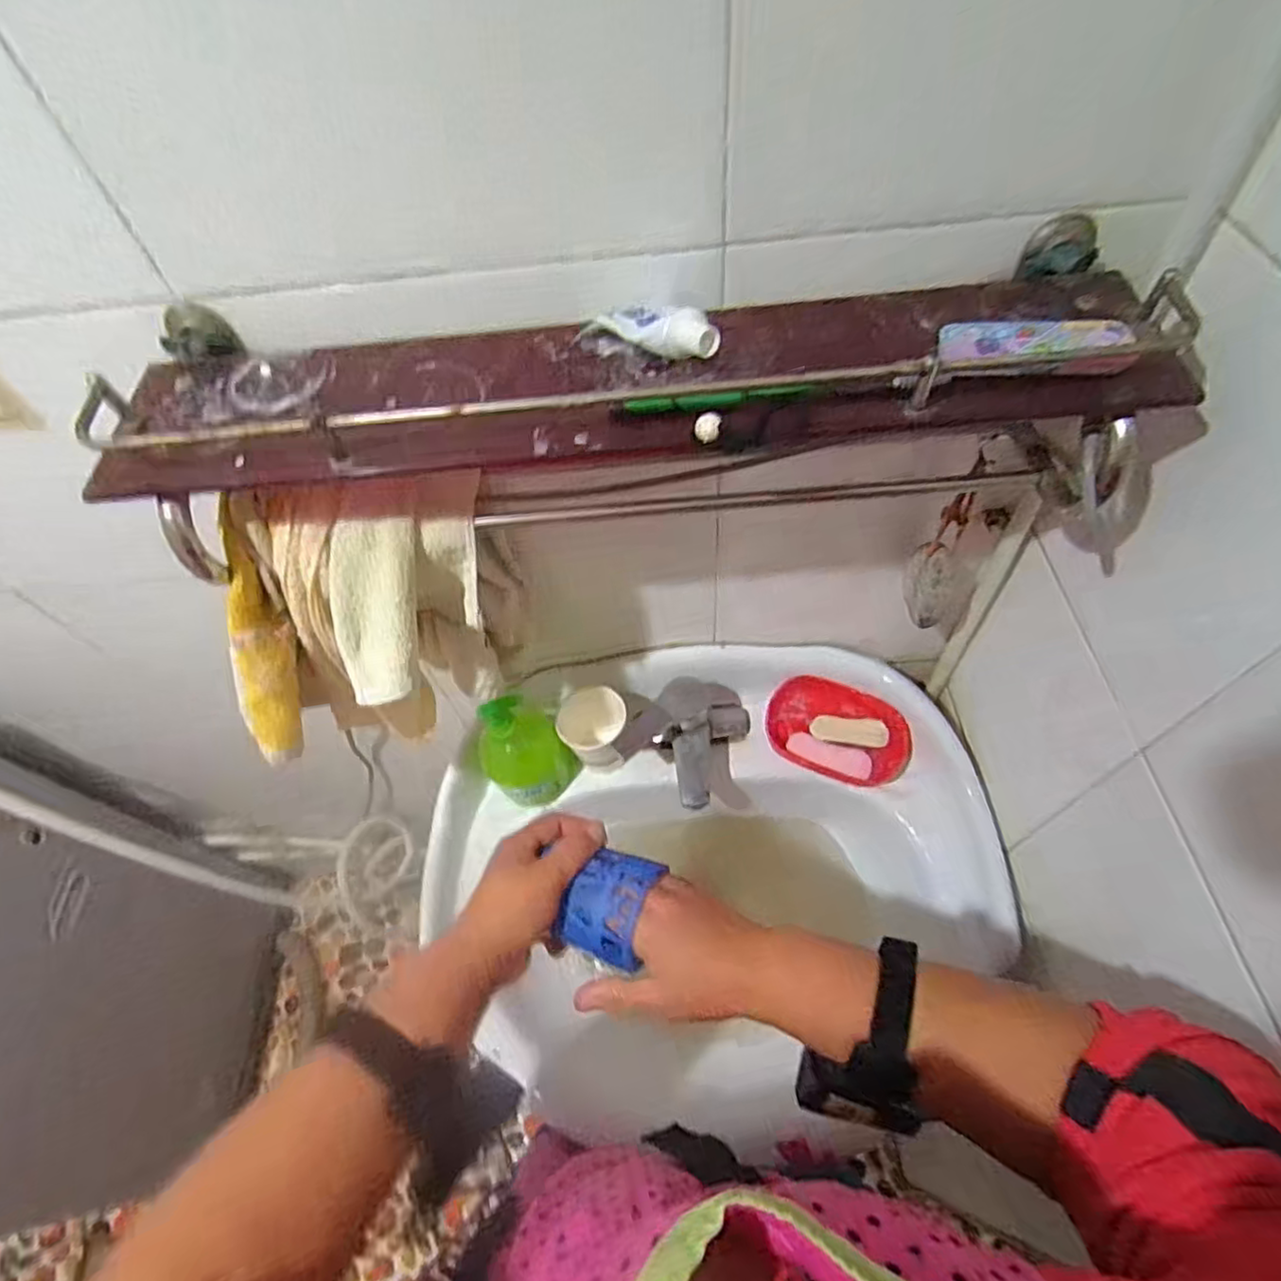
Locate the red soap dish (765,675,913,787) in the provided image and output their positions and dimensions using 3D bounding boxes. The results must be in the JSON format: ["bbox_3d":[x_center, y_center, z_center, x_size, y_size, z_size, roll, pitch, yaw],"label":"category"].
[{"bbox_3d":[0.219,0.098,0.736,0.153,0.029,0.107,16,60,15],"label":"red soap dish"}]

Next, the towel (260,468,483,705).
[{"bbox_3d":[-0.173,-0.038,0.461,0.132,0.154,0.044,-6,15,-7],"label":"towel"}]

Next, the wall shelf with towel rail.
[{"bbox_3d":[-0.008,-0.128,0.405,0.594,0.108,0.154,-3,56,3],"label":"wall shelf with towel rail"}]

